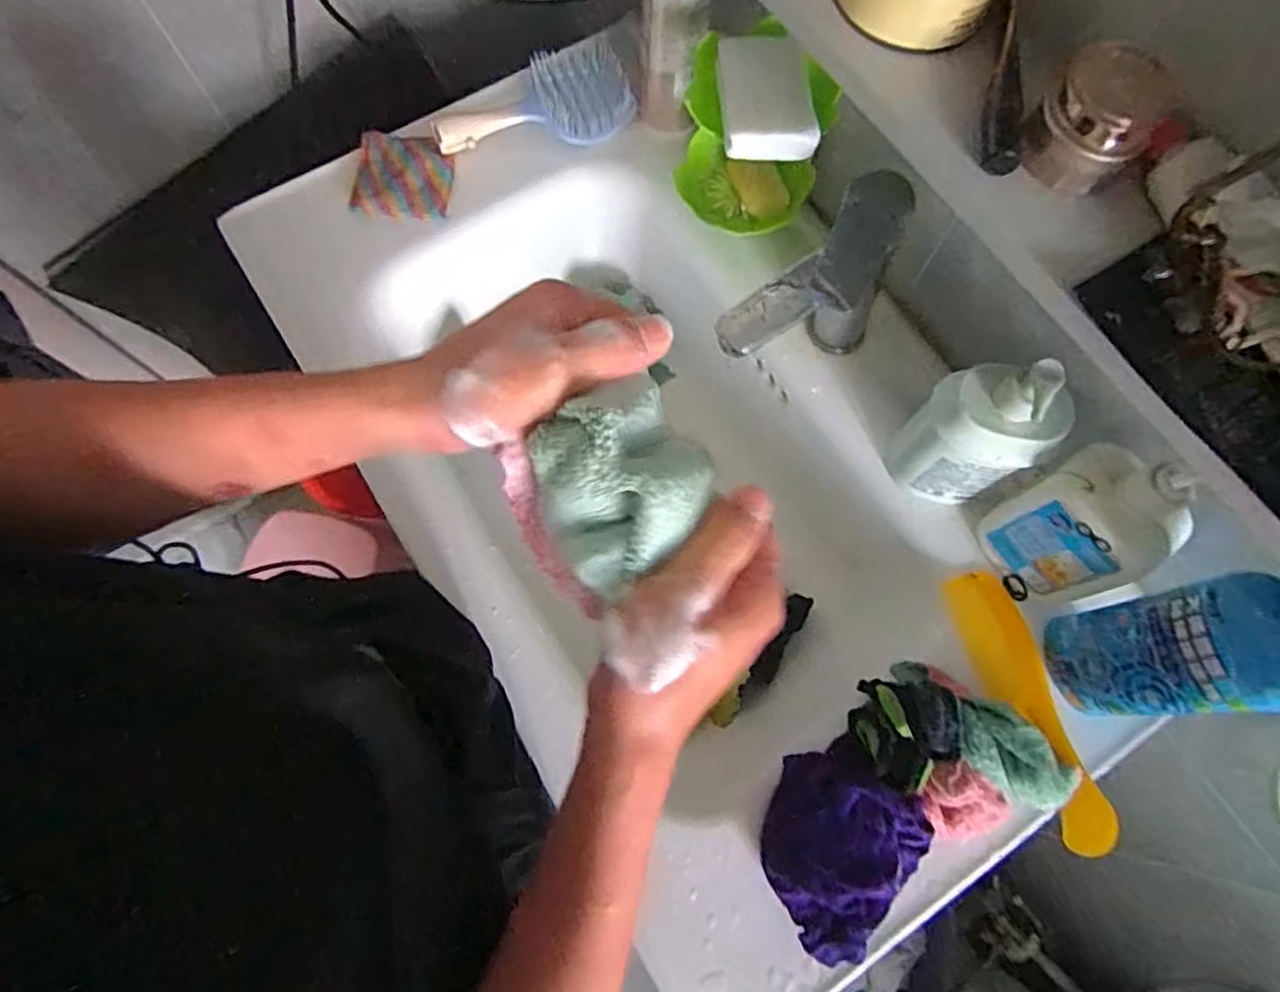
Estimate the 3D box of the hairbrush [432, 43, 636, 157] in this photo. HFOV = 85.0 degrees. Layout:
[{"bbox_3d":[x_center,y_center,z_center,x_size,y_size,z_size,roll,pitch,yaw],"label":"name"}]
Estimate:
[{"bbox_3d":[-0.101,-0.381,0.664,0.183,0.029,0.105,-9,73,-4],"label":"hairbrush"}]

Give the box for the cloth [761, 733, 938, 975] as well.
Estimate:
[{"bbox_3d":[0.132,0.233,0.469,0.093,0.051,0.118,41,76,10],"label":"cloth"}]

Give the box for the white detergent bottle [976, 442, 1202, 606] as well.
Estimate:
[{"bbox_3d":[0.300,0.022,0.480,0.046,0.146,0.089,-20,74,-8],"label":"white detergent bottle"}]

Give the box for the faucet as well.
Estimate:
[{"bbox_3d":[0.126,-0.139,0.516,0.134,0.187,0.058,-34,77,-11],"label":"faucet"}]

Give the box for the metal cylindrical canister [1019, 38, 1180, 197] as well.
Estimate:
[{"bbox_3d":[0.213,-0.175,0.327,0.042,0.047,0.048,-41,78,-13],"label":"metal cylindrical canister"}]

